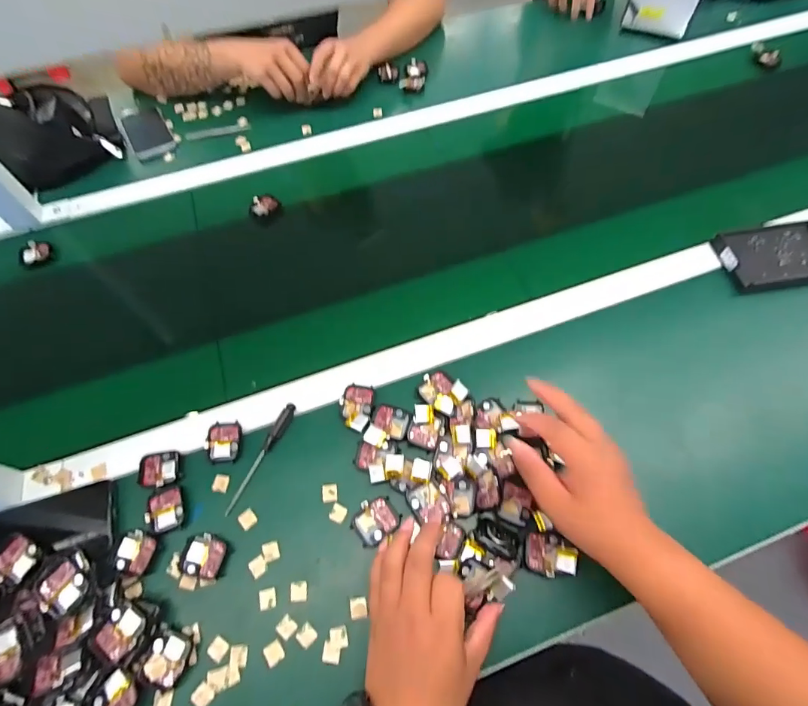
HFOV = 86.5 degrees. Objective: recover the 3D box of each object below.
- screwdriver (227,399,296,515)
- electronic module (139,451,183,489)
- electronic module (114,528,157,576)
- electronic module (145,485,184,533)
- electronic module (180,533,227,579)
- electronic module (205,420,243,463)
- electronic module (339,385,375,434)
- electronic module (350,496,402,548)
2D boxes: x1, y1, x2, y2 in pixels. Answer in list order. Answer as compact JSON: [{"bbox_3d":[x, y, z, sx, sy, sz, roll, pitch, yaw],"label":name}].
[{"bbox_3d":[-0.159,0.113,0.475,0.013,0.011,0.130,25,64,14],"label":"screwdriver"},{"bbox_3d":[-0.267,0.127,0.470,0.043,0.005,0.038,-13,61,-6],"label":"electronic module"},{"bbox_3d":[-0.272,0.200,0.432,0.038,0.011,0.038,13,62,8],"label":"electronic module"},{"bbox_3d":[-0.251,0.163,0.450,0.034,0.008,0.045,-11,61,-5],"label":"electronic module"},{"bbox_3d":[-0.201,0.203,0.431,0.039,0.011,0.037,7,61,5],"label":"electronic module"},{"bbox_3d":[-0.202,0.100,0.484,0.037,0.008,0.046,-4,61,-1],"label":"electronic module"},{"bbox_3d":[-0.056,0.063,0.493,0.037,0.012,0.057,3,61,3],"label":"electronic module"},{"bbox_3d":[-0.030,0.171,0.441,0.045,0.011,0.038,-37,66,-18],"label":"electronic module"}]

